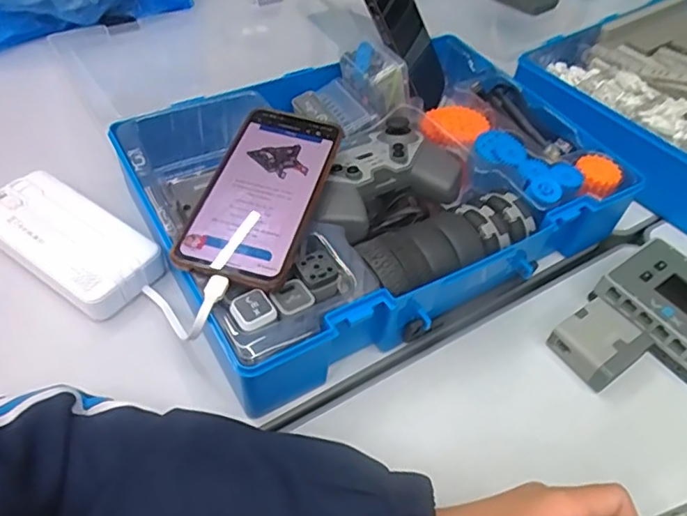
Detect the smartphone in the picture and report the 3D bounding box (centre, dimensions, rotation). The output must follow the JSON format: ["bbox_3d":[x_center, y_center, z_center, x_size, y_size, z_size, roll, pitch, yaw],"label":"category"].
[{"bbox_3d":[-0.056,-0.051,0.393,0.073,0.014,0.158,15,50,7],"label":"smartphone"}]

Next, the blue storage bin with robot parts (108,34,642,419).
[{"bbox_3d":[0.029,-0.062,0.465,0.361,0.080,0.267,-18,54,-20],"label":"blue storage bin with robot parts"}]

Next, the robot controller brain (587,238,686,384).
[{"bbox_3d":[0.254,0.041,0.430,0.078,0.034,0.097,-28,58,-26],"label":"robot controller brain"}]

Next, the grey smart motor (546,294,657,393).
[{"bbox_3d":[0.186,0.064,0.411,0.059,0.025,0.051,-26,57,-24],"label":"grey smart motor"}]

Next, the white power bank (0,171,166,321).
[{"bbox_3d":[-0.213,-0.016,0.425,0.140,0.031,0.067,33,55,20],"label":"white power bank"}]

